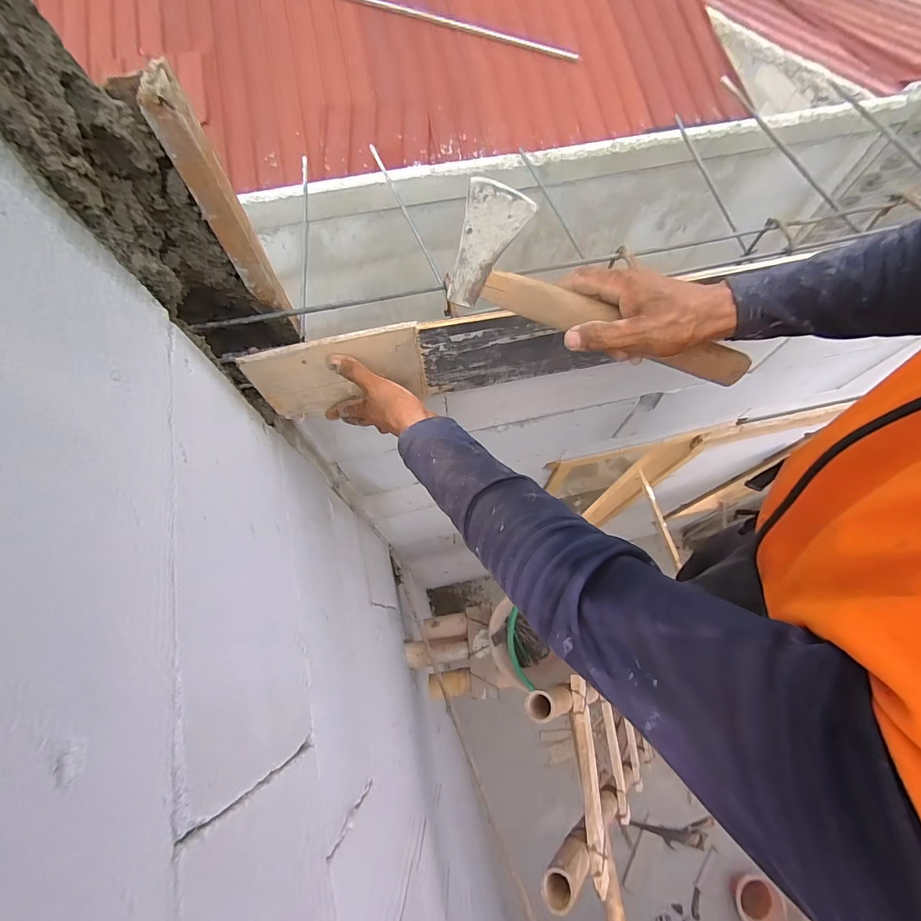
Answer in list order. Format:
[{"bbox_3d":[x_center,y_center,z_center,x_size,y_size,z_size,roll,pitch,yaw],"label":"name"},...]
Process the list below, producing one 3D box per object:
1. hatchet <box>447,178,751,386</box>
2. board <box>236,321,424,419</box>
[{"bbox_3d":[0.141,-0.150,0.386,0.308,0.093,0.032,18,28,-12],"label":"hatchet"},{"bbox_3d":[-0.144,-0.105,0.496,0.192,0.129,0.011,-14,68,-5],"label":"board"}]

